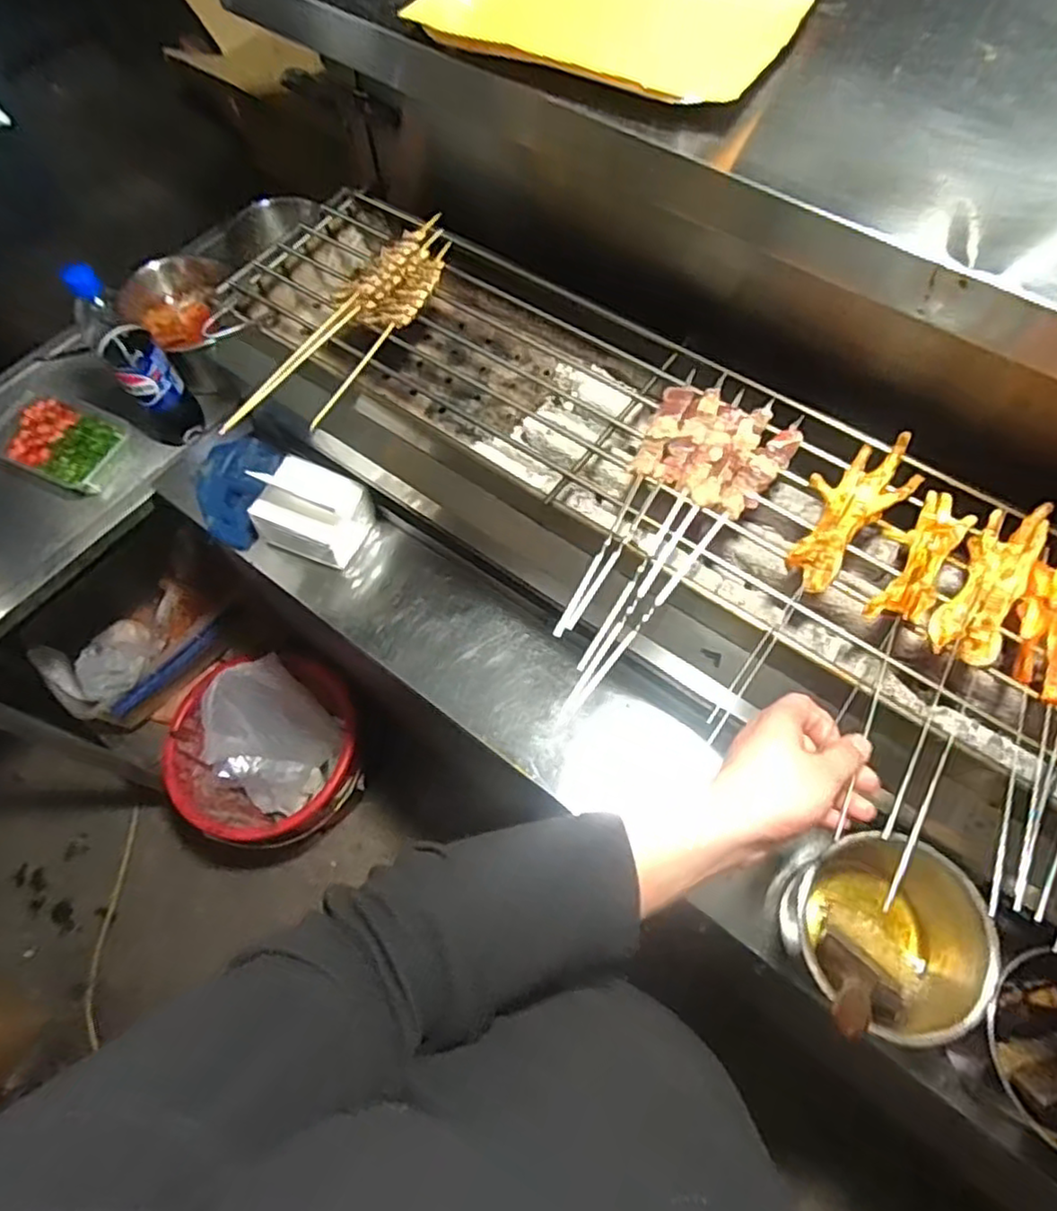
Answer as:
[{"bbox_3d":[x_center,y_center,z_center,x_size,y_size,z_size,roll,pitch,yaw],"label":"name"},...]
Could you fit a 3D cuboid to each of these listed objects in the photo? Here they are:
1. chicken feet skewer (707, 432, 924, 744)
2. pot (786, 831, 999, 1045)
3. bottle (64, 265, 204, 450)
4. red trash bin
[{"bbox_3d":[0.200,-0.026,0.508,0.059,0.031,0.273,37,73,18],"label":"chicken feet skewer"},{"bbox_3d":[0.283,0.259,0.545,0.150,0.123,0.138,-1,65,3],"label":"pot"},{"bbox_3d":[-0.460,-0.276,0.813,0.074,0.250,0.085,-38,69,-13],"label":"bottle"},{"bbox_3d":[-0.457,0.284,1.280,0.286,0.264,0.308,-1,65,3],"label":"red trash bin"}]

